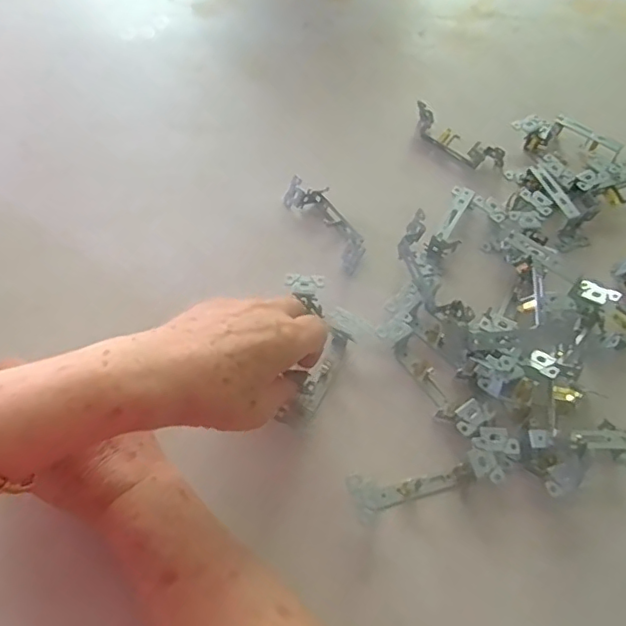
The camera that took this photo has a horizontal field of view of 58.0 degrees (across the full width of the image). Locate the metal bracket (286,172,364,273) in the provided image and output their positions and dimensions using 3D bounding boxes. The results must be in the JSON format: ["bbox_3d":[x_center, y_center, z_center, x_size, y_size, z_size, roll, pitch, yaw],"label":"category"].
[{"bbox_3d":[0.017,-0.083,0.516,0.035,0.026,0.105,-31,63,-17],"label":"metal bracket"}]

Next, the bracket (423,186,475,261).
[{"bbox_3d":[0.128,-0.083,0.517,0.025,0.028,0.071,23,61,14],"label":"bracket"}]

